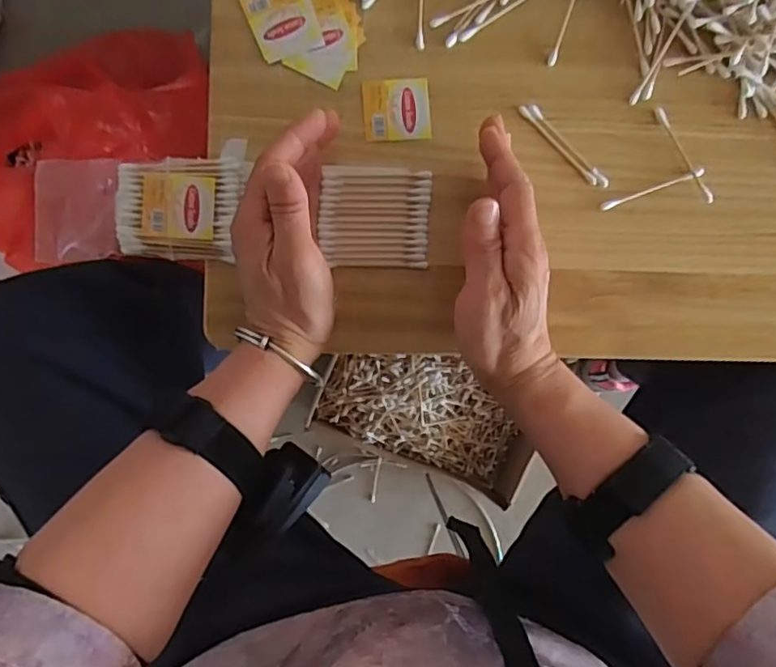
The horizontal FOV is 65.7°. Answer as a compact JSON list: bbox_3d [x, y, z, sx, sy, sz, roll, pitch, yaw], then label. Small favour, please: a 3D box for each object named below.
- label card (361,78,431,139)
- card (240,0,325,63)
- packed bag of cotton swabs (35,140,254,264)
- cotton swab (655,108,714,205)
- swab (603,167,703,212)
[{"bbox_3d":[0.006,-0.149,0.400,0.044,0.004,0.040,-4,92,-2],"label":"label card"},{"bbox_3d":[-0.070,-0.207,0.395,0.041,0.004,0.049,-22,93,-1],"label":"card"},{"bbox_3d":[-0.160,-0.080,0.387,0.137,0.021,0.071,-6,92,1],"label":"packed bag of cotton swabs"},{"bbox_3d":[0.200,-0.120,0.404,0.006,0.004,0.072,-30,93,-1],"label":"cotton swab"},{"bbox_3d":[0.179,-0.097,0.406,0.072,0.004,0.006,-20,93,-1],"label":"swab"}]

